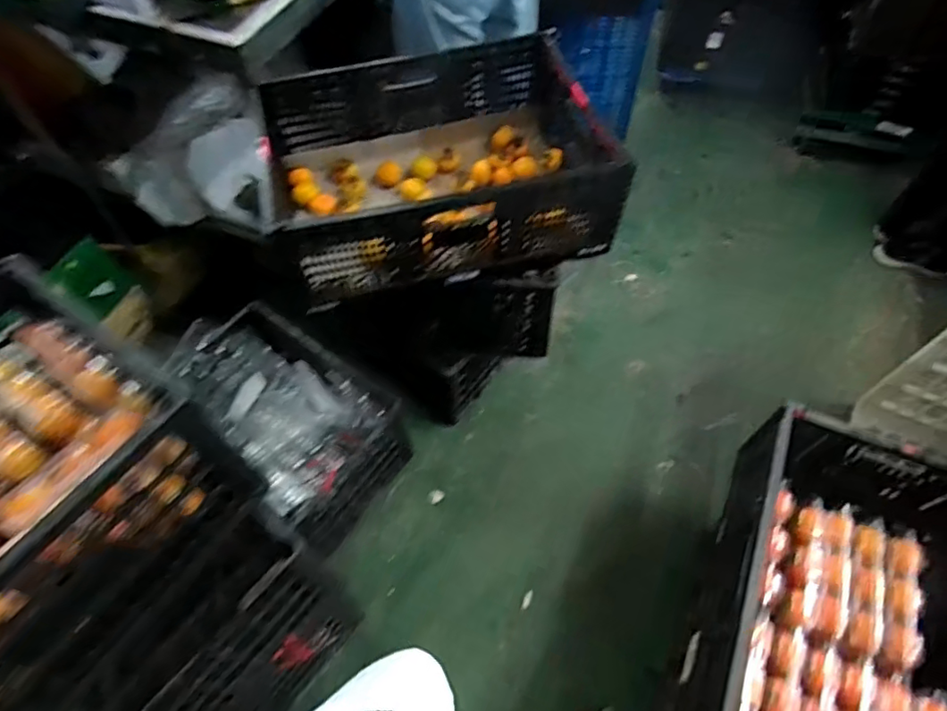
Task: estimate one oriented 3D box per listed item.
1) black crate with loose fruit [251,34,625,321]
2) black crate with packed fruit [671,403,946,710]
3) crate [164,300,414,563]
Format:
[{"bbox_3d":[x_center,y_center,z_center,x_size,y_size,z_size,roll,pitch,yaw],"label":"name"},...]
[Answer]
[{"bbox_3d":[-0.072,-0.356,1.061,0.586,0.229,0.423,-13,59,-6],"label":"black crate with loose fruit"},{"bbox_3d":[0.595,0.418,0.863,0.385,0.224,0.580,22,62,14],"label":"black crate with packed fruit"},{"bbox_3d":[-0.455,0.166,1.370,0.512,0.331,0.340,31,64,19],"label":"crate"}]

